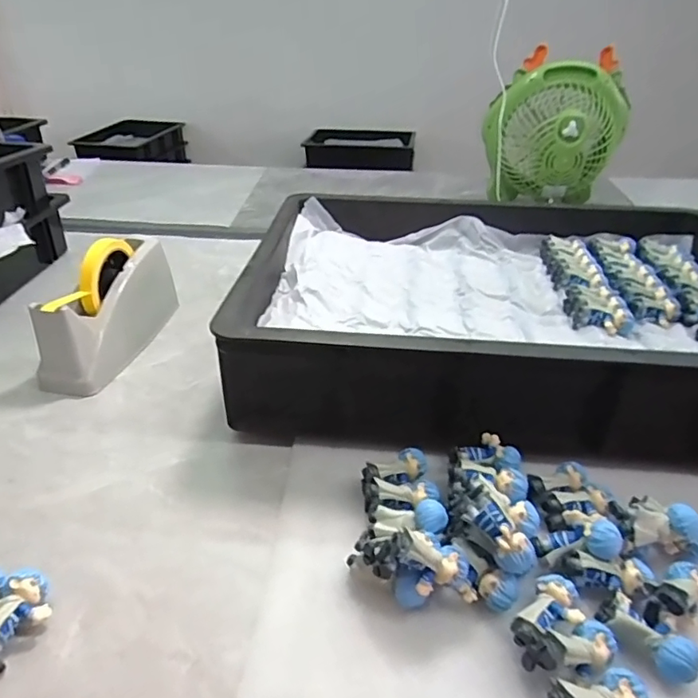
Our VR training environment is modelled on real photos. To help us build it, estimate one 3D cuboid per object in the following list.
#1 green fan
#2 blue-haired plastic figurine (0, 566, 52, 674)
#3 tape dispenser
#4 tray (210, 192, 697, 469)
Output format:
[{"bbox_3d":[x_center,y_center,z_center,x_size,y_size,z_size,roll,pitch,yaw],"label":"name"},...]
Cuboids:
[{"bbox_3d":[0.373,-0.392,0.993,0.232,0.250,0.139,13,36,17],"label":"green fan"},{"bbox_3d":[-0.231,0.183,0.371,0.034,0.031,0.060,10,36,13],"label":"blue-haired plastic figurine"},{"bbox_3d":[-0.285,-0.054,0.644,0.066,0.115,0.214,7,35,9],"label":"tape dispenser"},{"bbox_3d":[0.190,-0.060,0.644,0.577,0.122,0.416,4,35,5],"label":"tray"}]

